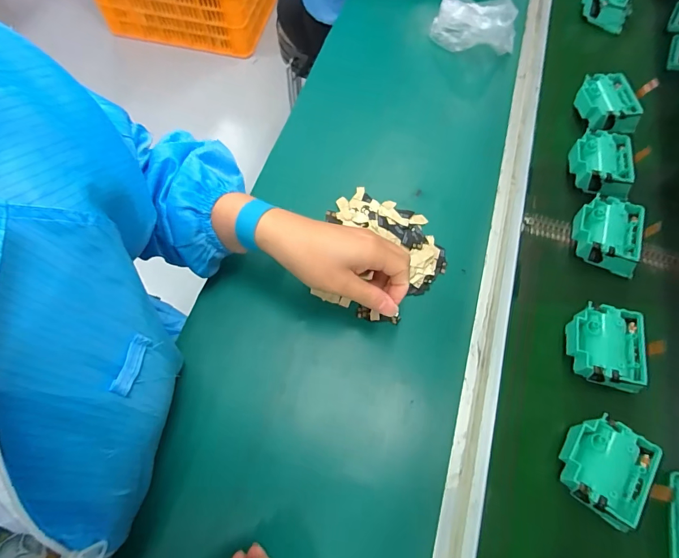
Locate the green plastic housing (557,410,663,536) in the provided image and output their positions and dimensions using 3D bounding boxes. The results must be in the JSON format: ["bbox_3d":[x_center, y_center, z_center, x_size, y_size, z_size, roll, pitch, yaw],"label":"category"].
[{"bbox_3d":[0.239,0.171,0.343,0.072,0.042,0.076,29,64,19],"label":"green plastic housing"}]

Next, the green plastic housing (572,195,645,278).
[{"bbox_3d":[0.311,-0.051,0.442,0.072,0.044,0.078,15,60,12],"label":"green plastic housing"}]

